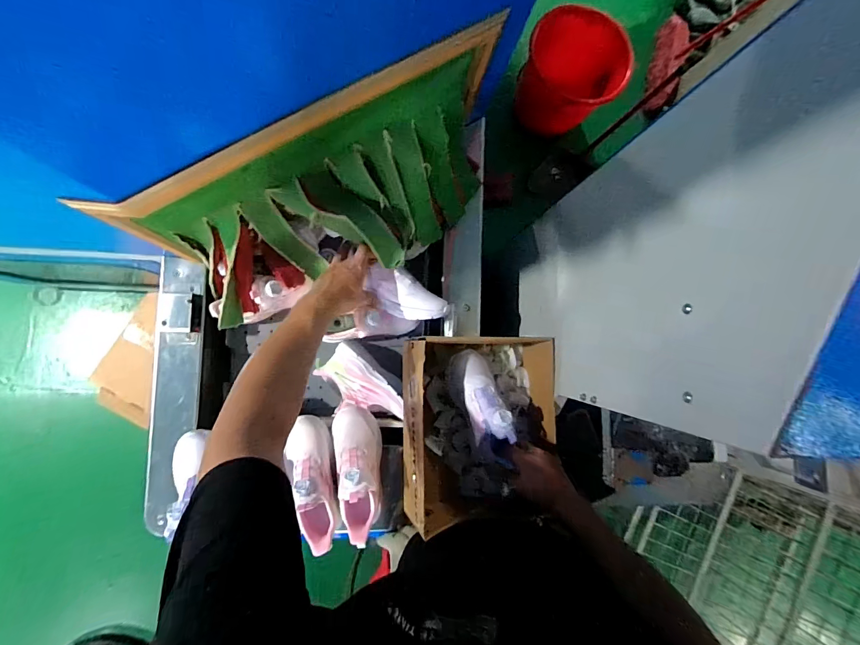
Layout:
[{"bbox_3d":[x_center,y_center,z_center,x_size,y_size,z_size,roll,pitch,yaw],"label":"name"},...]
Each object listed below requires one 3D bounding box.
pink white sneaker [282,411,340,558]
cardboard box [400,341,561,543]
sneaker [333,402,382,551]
[{"bbox_3d":[-0.198,0.263,0.645,0.070,0.100,0.215,-10,69,-8],"label":"pink white sneaker"},{"bbox_3d":[0.090,0.188,0.705,0.266,0.145,0.317,0,87,-8],"label":"cardboard box"},{"bbox_3d":[-0.123,0.254,0.667,0.079,0.110,0.216,-5,65,-8],"label":"sneaker"}]

